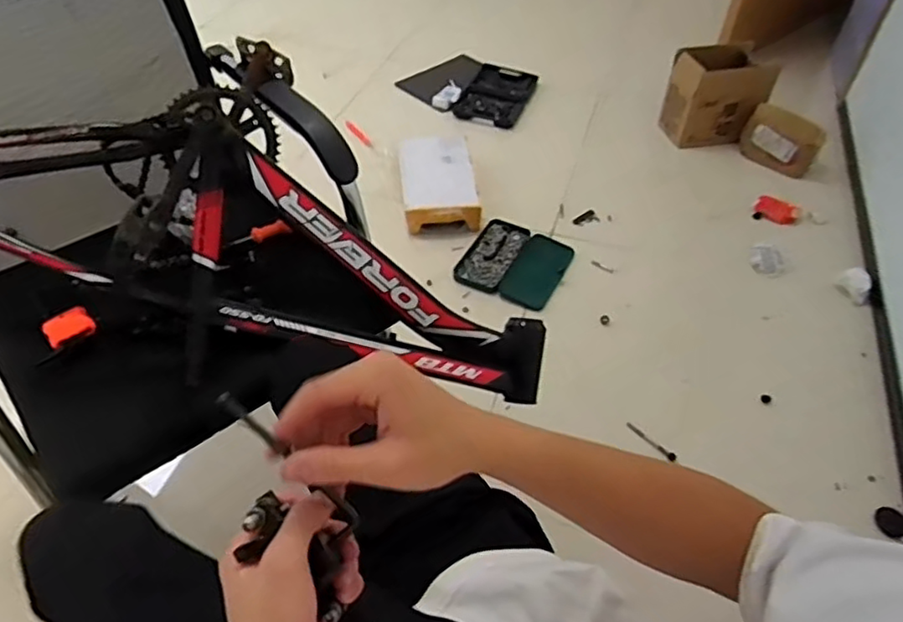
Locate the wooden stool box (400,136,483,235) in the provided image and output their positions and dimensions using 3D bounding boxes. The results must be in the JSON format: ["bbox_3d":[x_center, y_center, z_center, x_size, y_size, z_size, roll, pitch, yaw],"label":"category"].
[{"bbox_3d":[-0.036,-0.378,1.834,0.205,0.100,0.360,-4,47,-5],"label":"wooden stool box"}]

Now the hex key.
[{"bbox_3d":[-0.094,0.095,0.379,0.006,0.133,0.024,-5,41,36],"label":"hex key"}]

